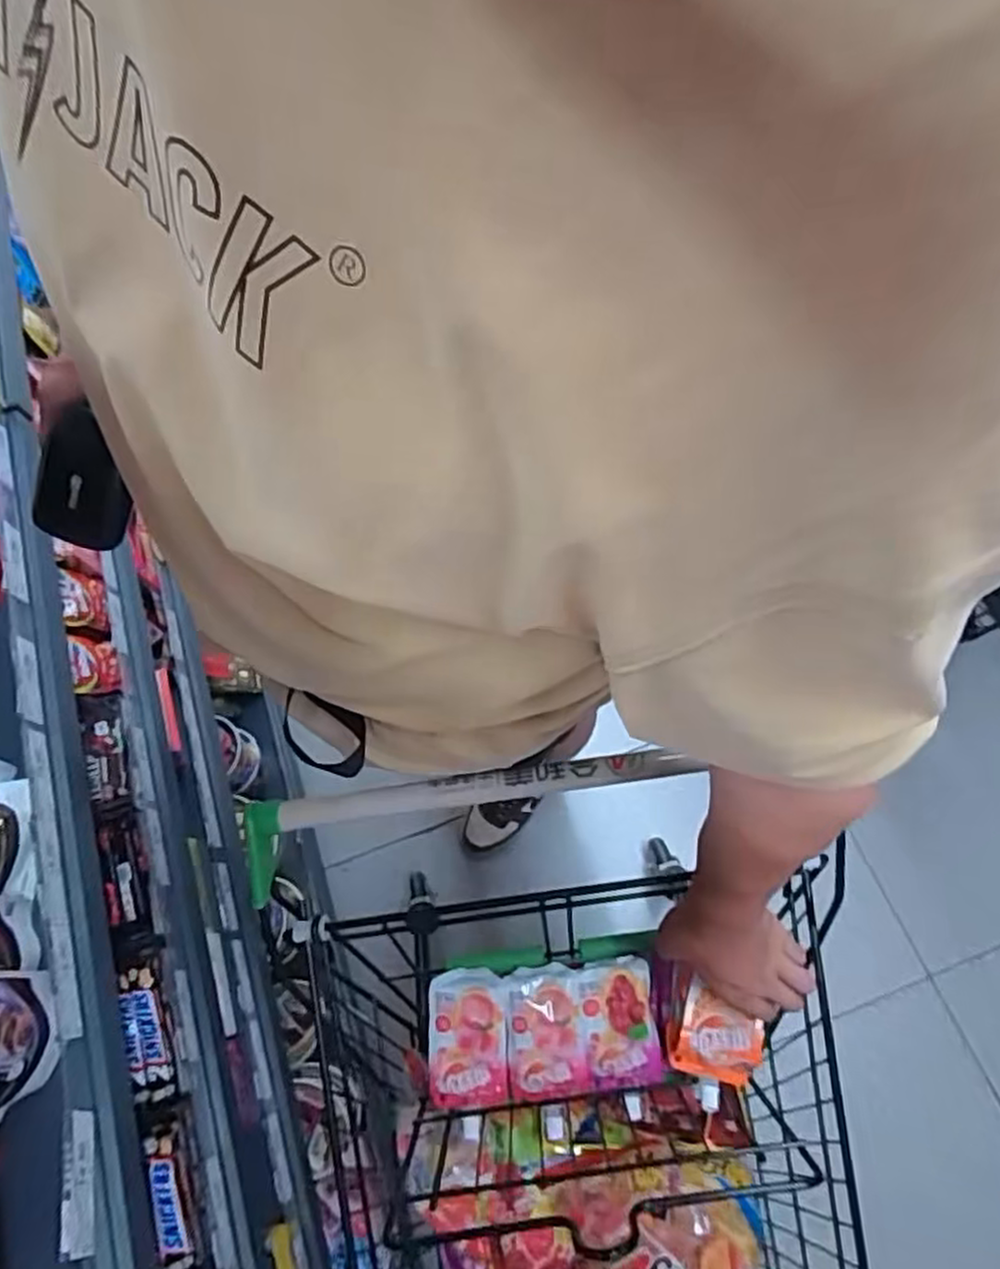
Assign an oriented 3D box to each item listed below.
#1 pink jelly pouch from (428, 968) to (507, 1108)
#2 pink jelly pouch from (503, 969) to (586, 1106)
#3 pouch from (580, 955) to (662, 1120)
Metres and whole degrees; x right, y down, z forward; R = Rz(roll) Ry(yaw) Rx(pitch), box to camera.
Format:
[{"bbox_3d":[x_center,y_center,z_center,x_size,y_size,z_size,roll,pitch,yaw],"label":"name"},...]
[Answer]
[{"bbox_3d":[-0.034,0.422,0.747,0.080,0.036,0.129,-1,68,3],"label":"pink jelly pouch"},{"bbox_3d":[0.046,0.417,0.744,0.078,0.047,0.124,-3,68,2],"label":"pink jelly pouch"},{"bbox_3d":[0.124,0.414,0.740,0.074,0.040,0.139,-6,68,1],"label":"pouch"}]

